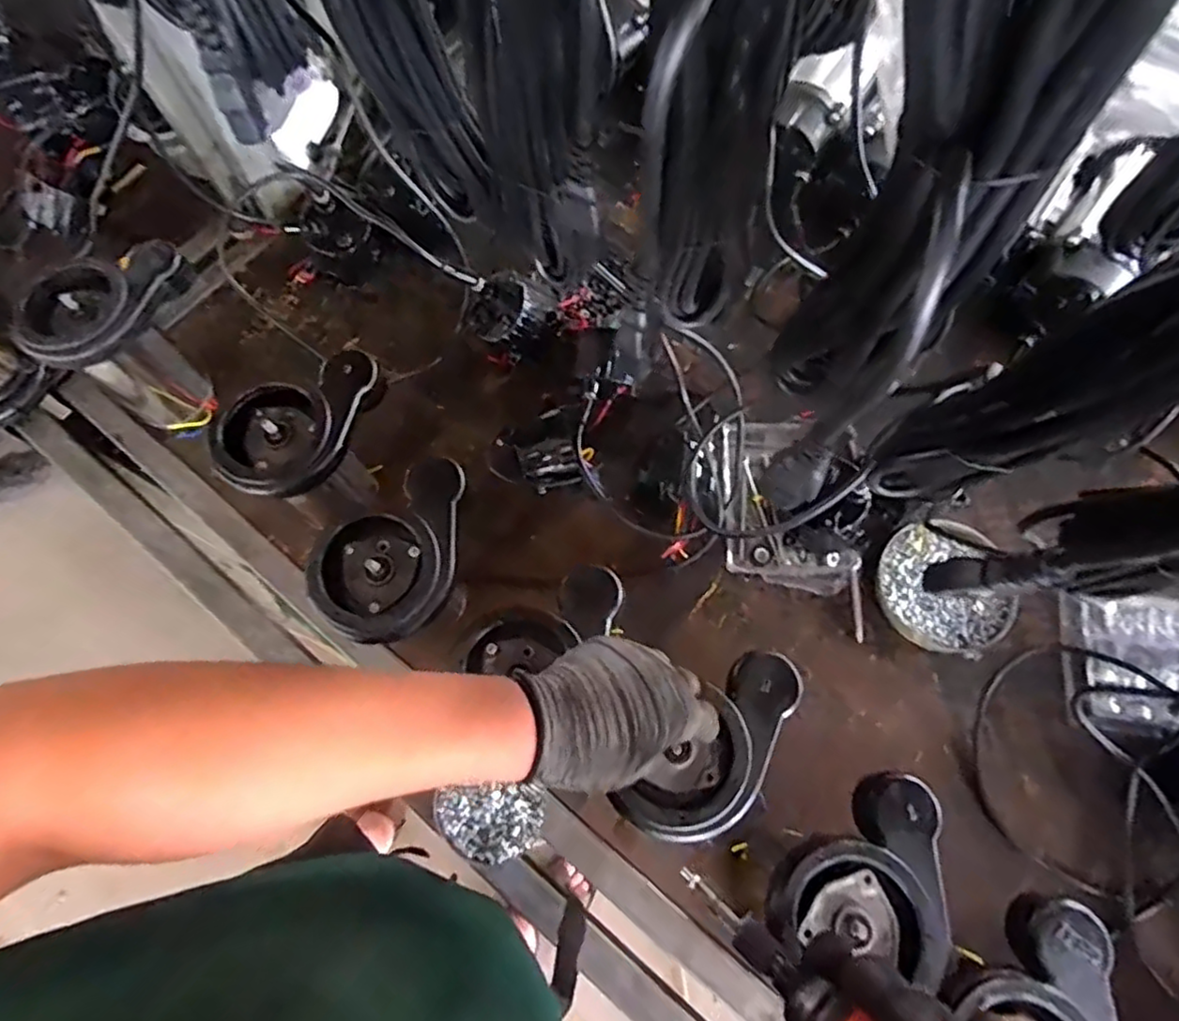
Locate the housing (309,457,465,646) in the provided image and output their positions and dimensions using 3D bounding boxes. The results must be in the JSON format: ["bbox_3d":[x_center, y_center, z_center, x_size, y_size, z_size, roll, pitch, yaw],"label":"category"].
[{"bbox_3d":[-0.162,0.036,0.577,0.112,0.055,0.161,32,73,12],"label":"housing"}]

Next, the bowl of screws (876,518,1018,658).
[{"bbox_3d":[0.382,0.083,0.711,0.131,0.031,0.142,0,69,1],"label":"bowl of screws"}]

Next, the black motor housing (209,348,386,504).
[{"bbox_3d":[-0.279,-0.087,0.625,0.119,0.035,0.165,24,72,10],"label":"black motor housing"}]

